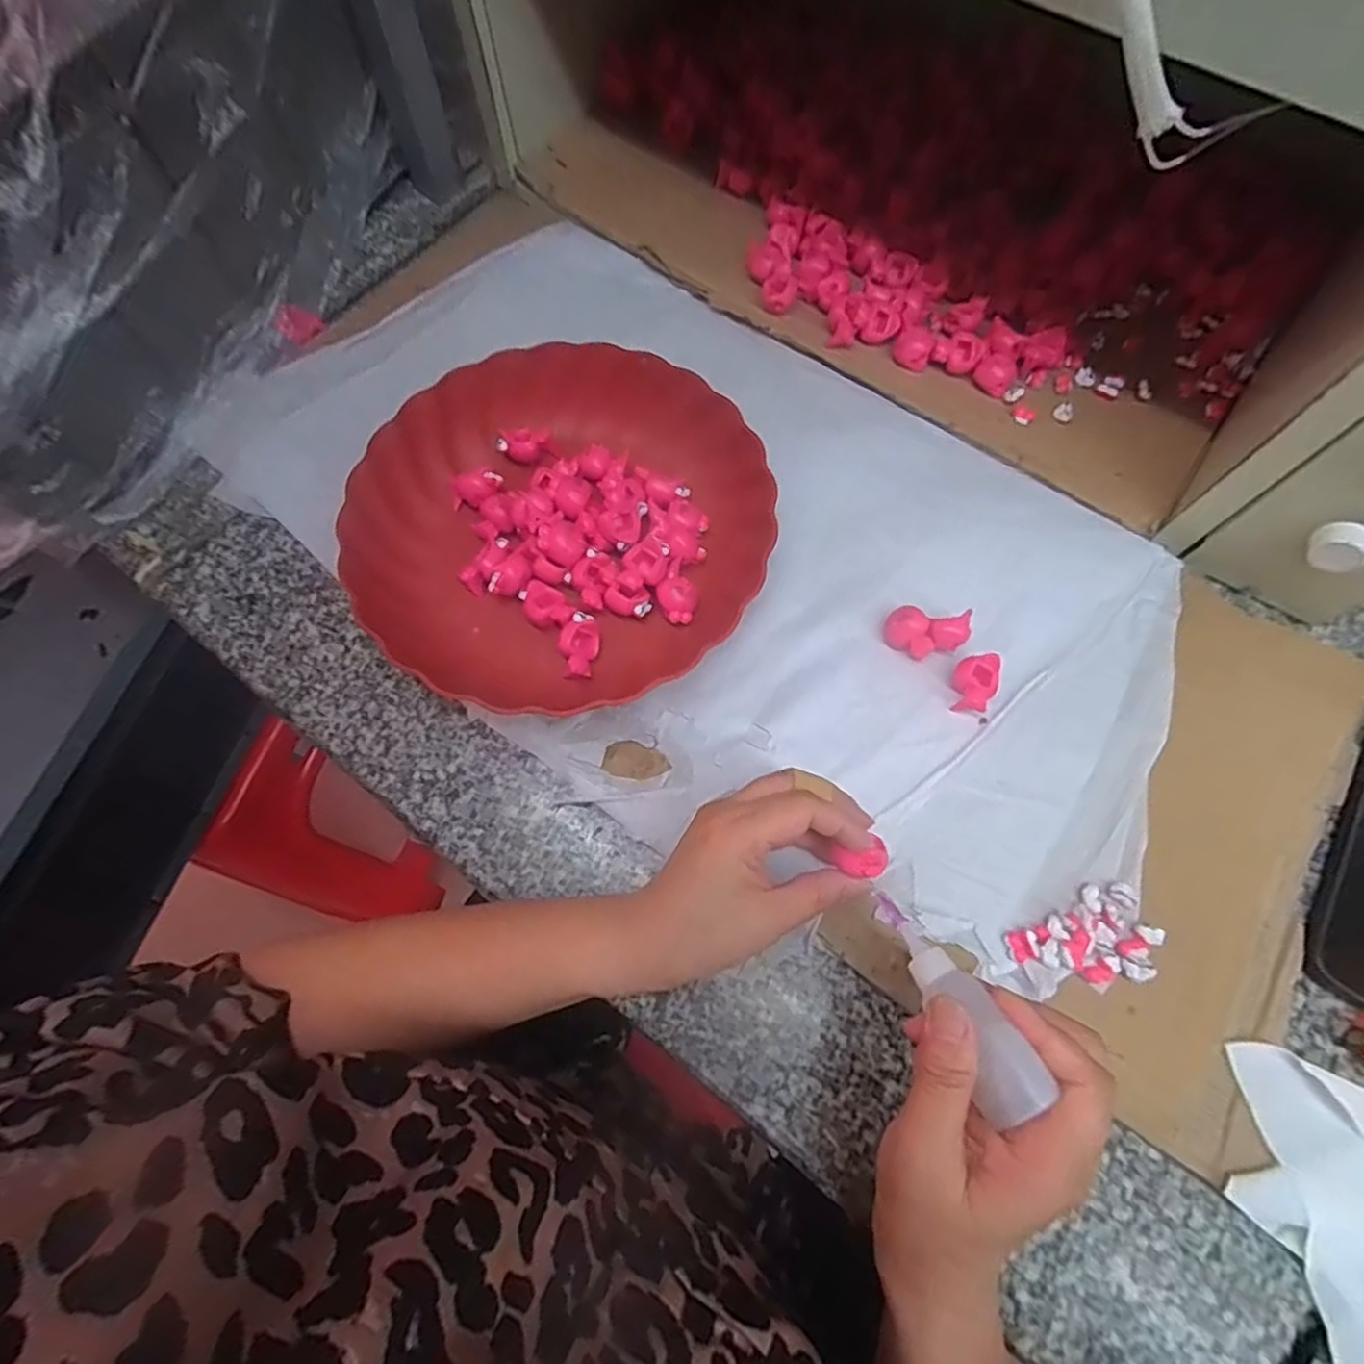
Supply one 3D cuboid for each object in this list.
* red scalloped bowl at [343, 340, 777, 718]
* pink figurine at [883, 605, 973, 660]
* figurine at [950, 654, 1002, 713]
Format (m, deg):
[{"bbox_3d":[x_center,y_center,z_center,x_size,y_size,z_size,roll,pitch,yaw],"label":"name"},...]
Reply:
[{"bbox_3d":[-0.072,-0.099,0.401,0.231,0.047,0.227,0,72,1],"label":"red scalloped bowl"},{"bbox_3d":[0.141,-0.028,0.383,0.046,0.021,0.027,3,72,2],"label":"pink figurine"},{"bbox_3d":[0.164,0.000,0.371,0.025,0.016,0.033,25,74,9],"label":"figurine"}]

